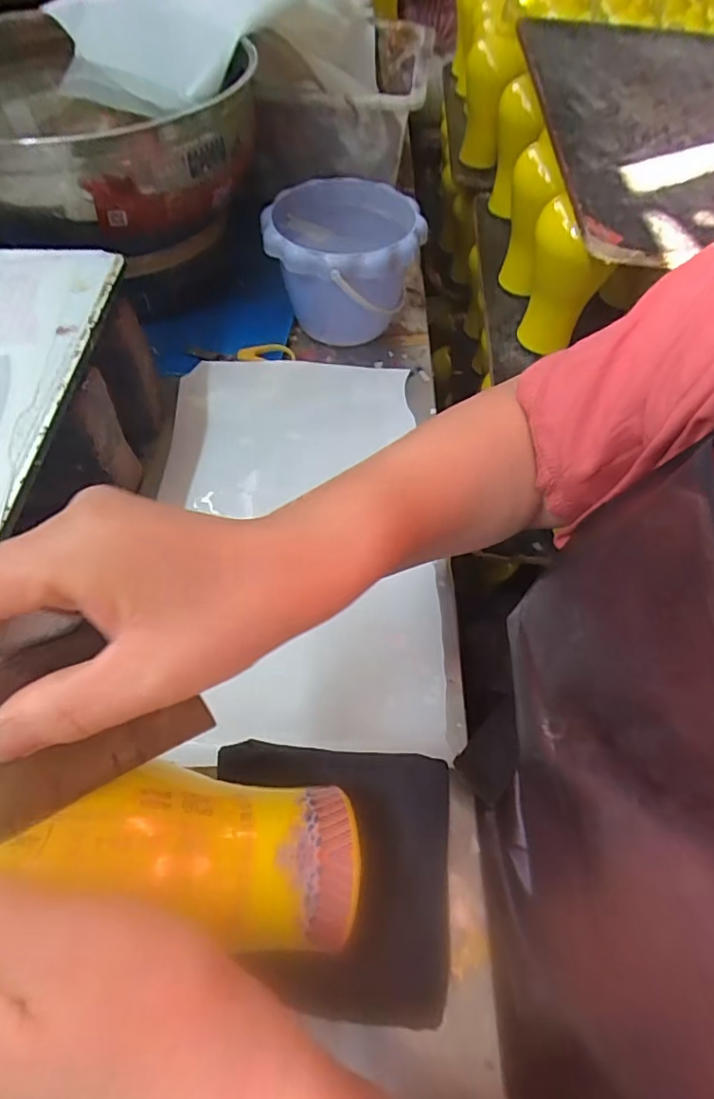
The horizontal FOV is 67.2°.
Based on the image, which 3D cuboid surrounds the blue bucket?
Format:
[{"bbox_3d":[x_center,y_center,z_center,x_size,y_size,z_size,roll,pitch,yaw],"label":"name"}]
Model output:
[{"bbox_3d":[-0.014,-0.296,0.573,0.155,0.114,0.167,2,57,-3],"label":"blue bucket"}]

